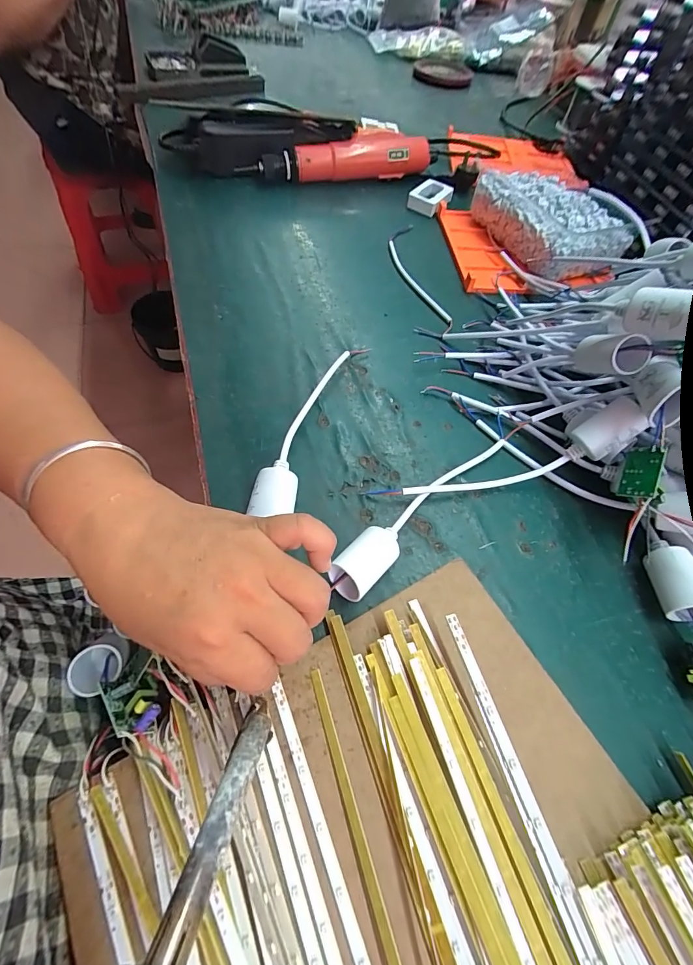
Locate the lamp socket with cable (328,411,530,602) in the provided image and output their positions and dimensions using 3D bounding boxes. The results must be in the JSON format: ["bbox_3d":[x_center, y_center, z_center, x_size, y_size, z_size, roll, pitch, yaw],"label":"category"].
[{"bbox_3d":[0.066,0.006,0.291,0.027,0.024,0.207,39,64,19],"label":"lamp socket with cable"}]

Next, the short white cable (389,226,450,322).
[{"bbox_3d":[0.076,-0.241,0.450,0.039,0.005,0.181,-6,59,-8],"label":"short white cable"}]

